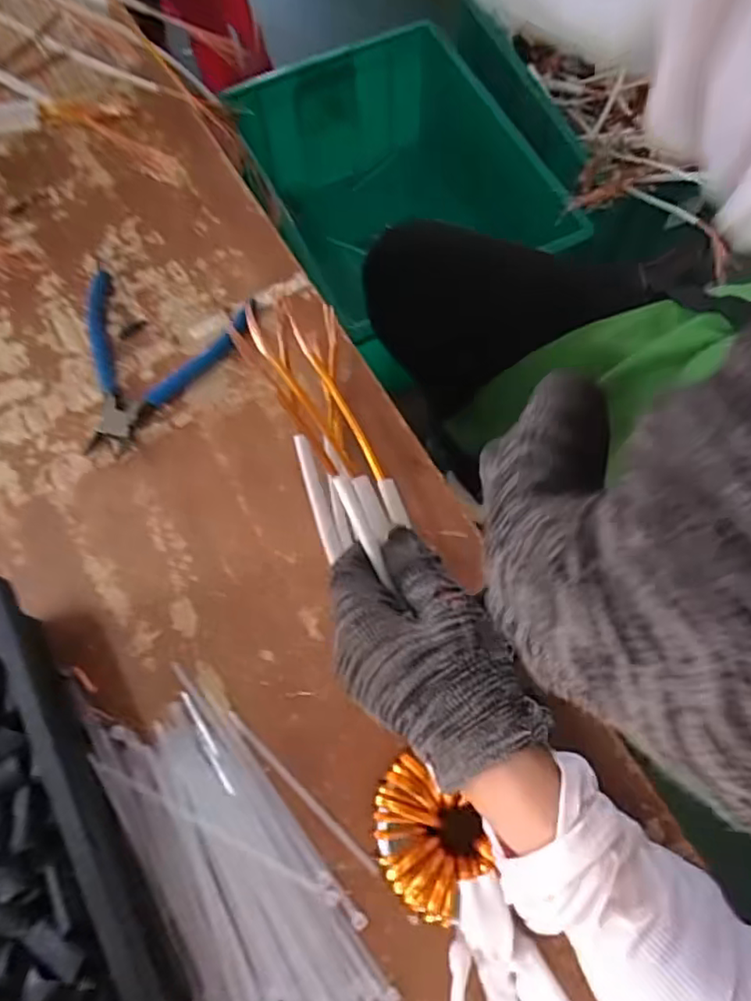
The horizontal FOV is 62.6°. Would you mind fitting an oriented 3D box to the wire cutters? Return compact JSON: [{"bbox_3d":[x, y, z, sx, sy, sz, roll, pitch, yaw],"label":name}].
[{"bbox_3d":[-0.168,-0.096,0.435,0.122,0.011,0.134,14,71,7],"label":"wire cutters"}]

